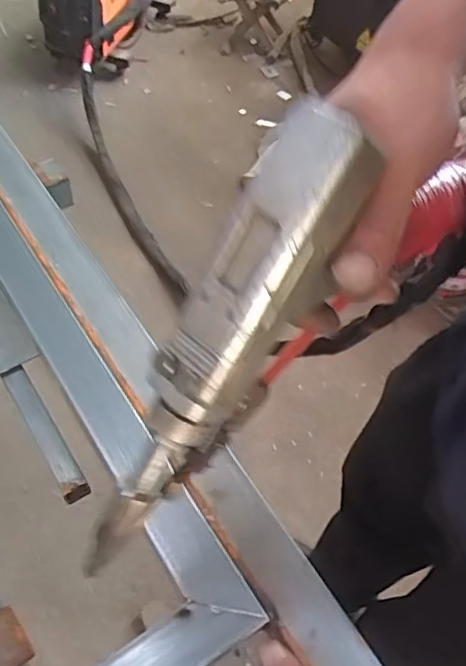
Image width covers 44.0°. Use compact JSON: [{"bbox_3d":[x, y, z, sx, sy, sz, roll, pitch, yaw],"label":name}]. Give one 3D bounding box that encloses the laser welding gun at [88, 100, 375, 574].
[{"bbox_3d":[-0.003,0.012,0.252,0.043,0.213,0.045,34,19,18],"label":"laser welding gun"}]

